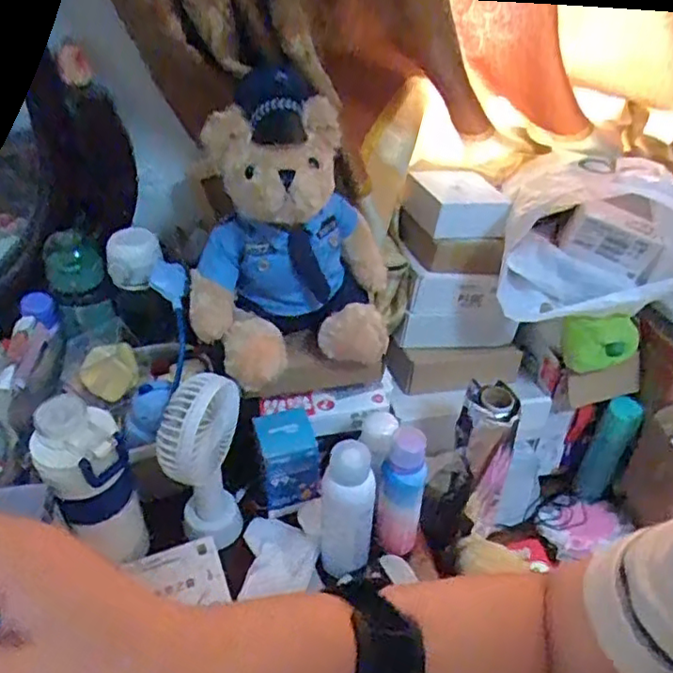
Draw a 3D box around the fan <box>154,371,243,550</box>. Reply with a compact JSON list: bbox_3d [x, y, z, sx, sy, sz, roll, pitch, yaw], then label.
[{"bbox_3d":[-0.124,0.121,0.610,0.053,0.187,0.089,5,40,4],"label":"fan"}]

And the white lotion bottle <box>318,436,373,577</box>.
[{"bbox_3d":[0.009,0.160,0.603,0.049,0.164,0.050,1,40,-1],"label":"white lotion bottle"}]

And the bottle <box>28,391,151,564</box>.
[{"bbox_3d":[-0.217,0.135,0.570,0.067,0.171,0.065,1,40,-1],"label":"bottle"}]

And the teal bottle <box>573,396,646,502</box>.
[{"bbox_3d":[0.374,0.156,0.884,0.051,0.201,0.039,33,49,31],"label":"teal bottle"}]

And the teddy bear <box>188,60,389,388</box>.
[{"bbox_3d":[-0.044,-0.093,0.593,0.184,0.218,0.168,3,40,1],"label":"teddy bear"}]

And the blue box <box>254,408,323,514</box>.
[{"bbox_3d":[-0.051,0.133,0.676,0.058,0.094,0.064,-10,42,-14],"label":"blue box"}]

